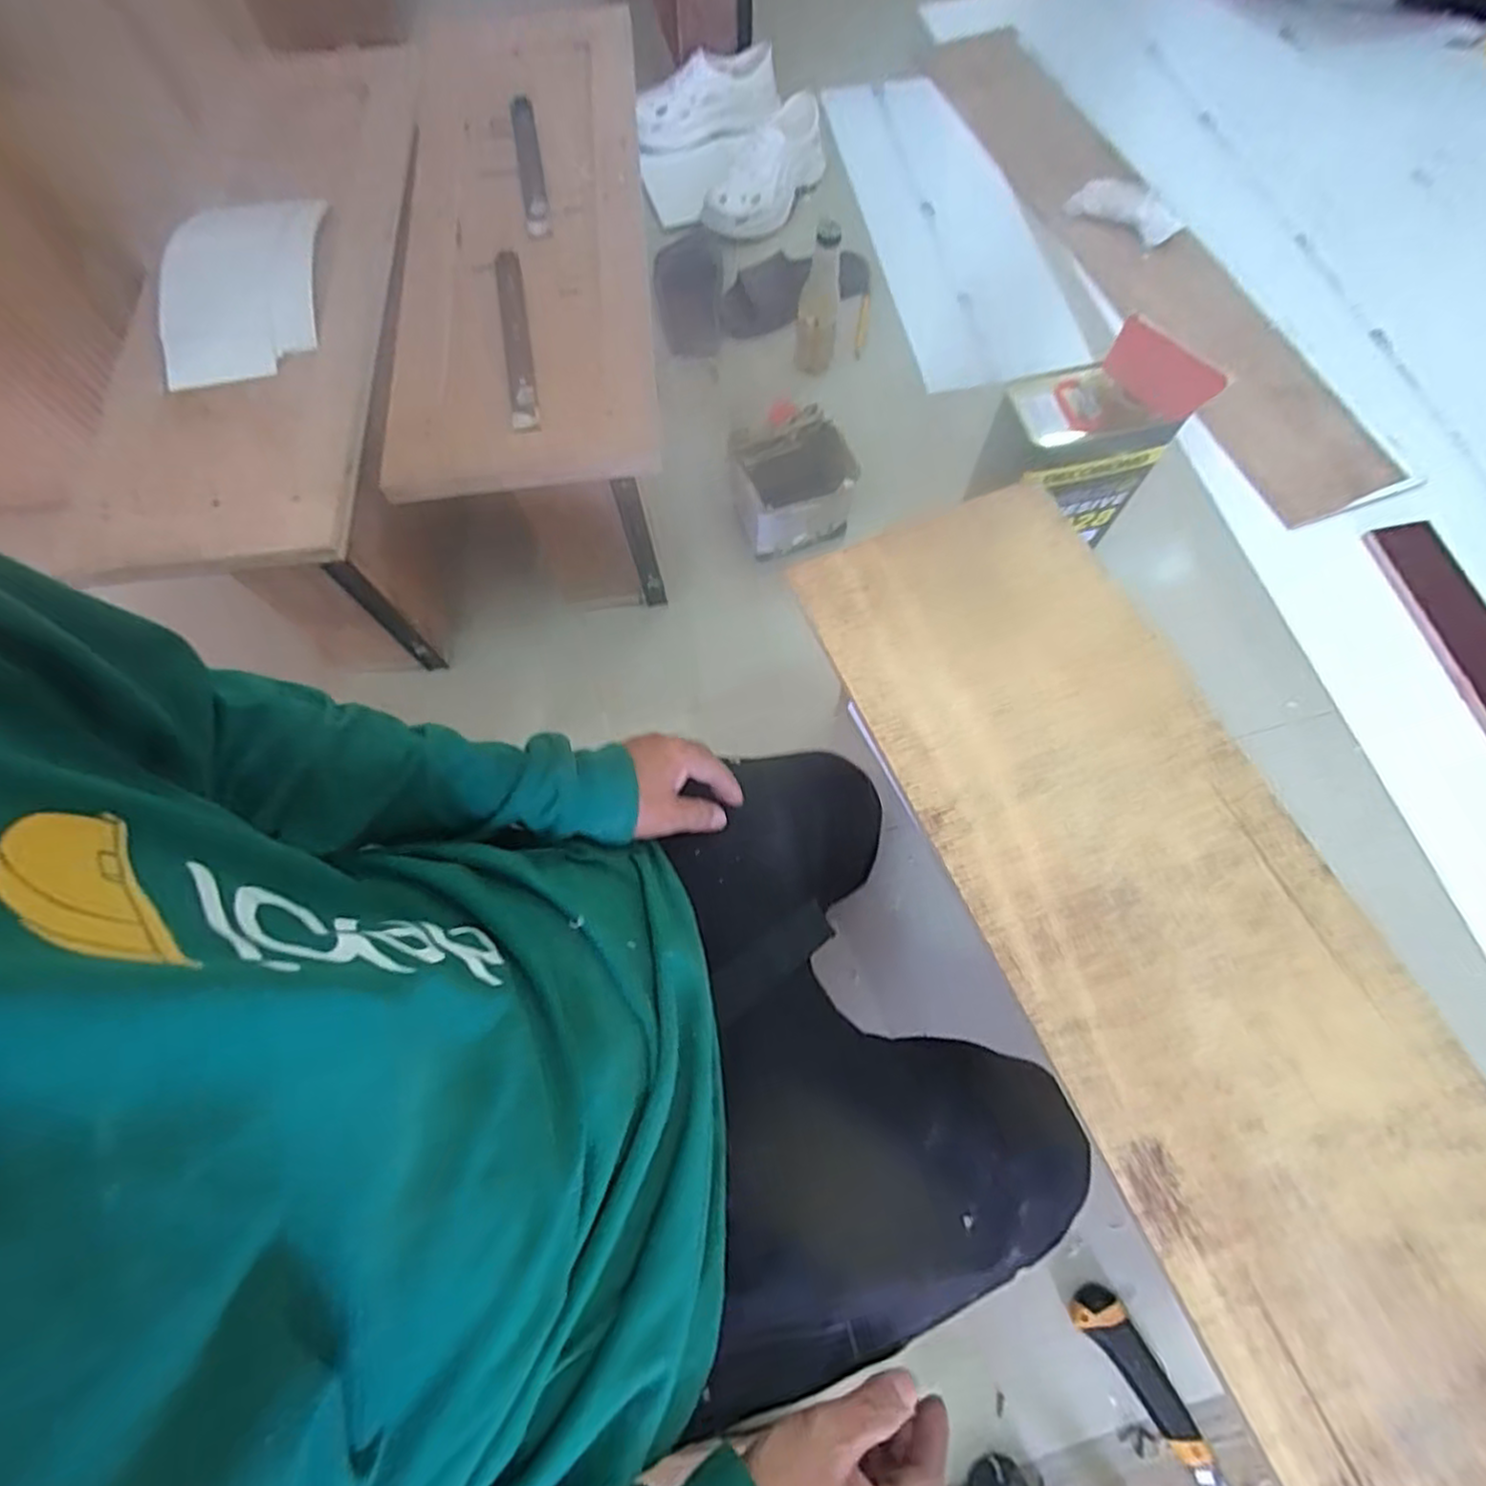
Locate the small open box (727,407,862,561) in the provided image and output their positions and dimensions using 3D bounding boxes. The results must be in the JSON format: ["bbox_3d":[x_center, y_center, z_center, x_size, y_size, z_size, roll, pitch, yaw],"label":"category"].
[{"bbox_3d":[0.060,-0.318,0.908,0.140,0.131,0.131,-14,69,-4],"label":"small open box"}]

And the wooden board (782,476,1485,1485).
[{"bbox_3d":[0.285,0.116,0.498,0.242,0.009,0.702,-23,70,-7],"label":"wooden board"}]

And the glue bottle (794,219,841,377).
[{"bbox_3d":[0.099,-0.575,0.965,0.059,0.185,0.061,6,69,4],"label":"glue bottle"}]

